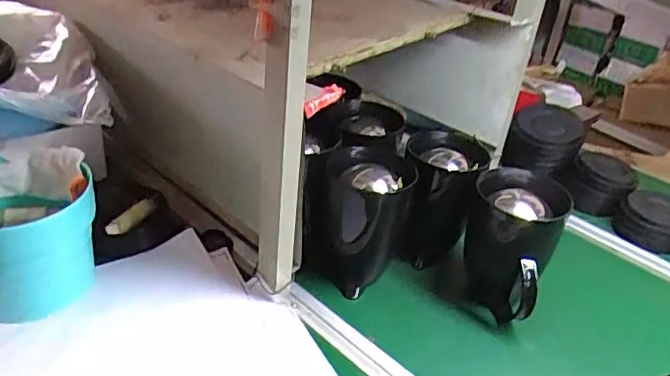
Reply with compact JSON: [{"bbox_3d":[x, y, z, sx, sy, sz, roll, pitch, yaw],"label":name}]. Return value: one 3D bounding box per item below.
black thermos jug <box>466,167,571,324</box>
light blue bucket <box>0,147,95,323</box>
[{"bbox_3d":[0.251,0.086,0.817,0.126,0.212,0.155,19,32,18],"label":"black thermos jug"},{"bbox_3d":[-0.429,0.055,0.755,0.180,0.169,0.197,6,31,-3],"label":"light blue bucket"}]

